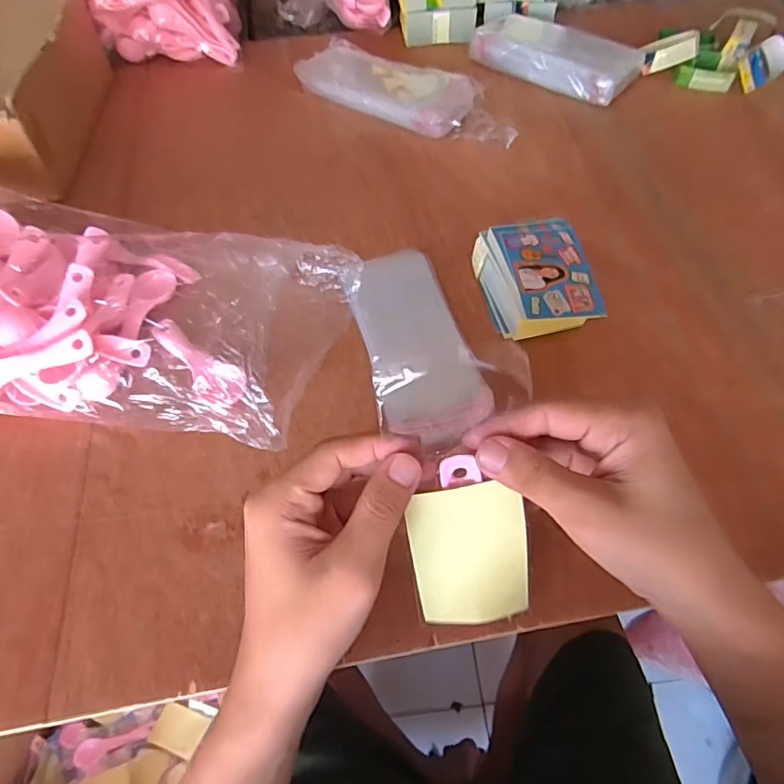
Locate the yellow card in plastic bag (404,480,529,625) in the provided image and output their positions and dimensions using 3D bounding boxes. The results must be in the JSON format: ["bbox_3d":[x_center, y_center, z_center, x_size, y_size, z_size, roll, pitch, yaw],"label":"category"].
[{"bbox_3d":[0.043,0.091,0.286,0.060,0.094,0.004,-9,25,2],"label":"yellow card in plastic bag"}]

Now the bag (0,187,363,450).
[{"bbox_3d":[-0.236,-0.076,0.405,0.388,0.093,0.201,9,57,7],"label":"bag"}]

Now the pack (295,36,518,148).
[{"bbox_3d":[0.019,-0.356,0.631,0.289,0.032,0.088,29,61,19],"label":"pack"}]

